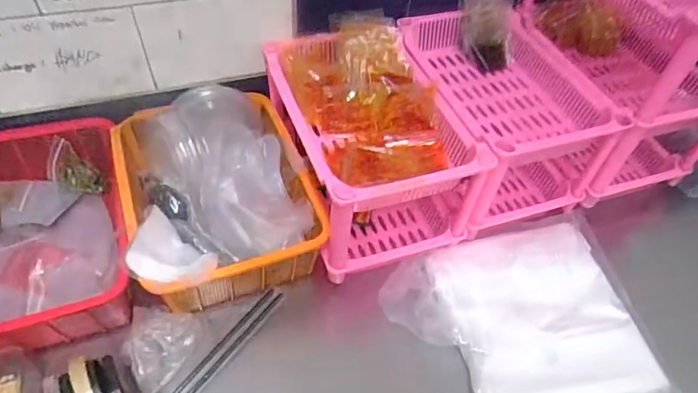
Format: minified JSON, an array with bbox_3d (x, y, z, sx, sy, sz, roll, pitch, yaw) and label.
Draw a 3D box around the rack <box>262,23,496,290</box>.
[{"bbox_3d":[0.020,-0.067,0.677,0.197,0.192,0.298,-14,53,-17],"label":"rack"}]

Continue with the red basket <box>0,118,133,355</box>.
[{"bbox_3d":[-0.391,0.046,0.600,0.230,0.097,0.293,-16,53,-18],"label":"red basket"}]

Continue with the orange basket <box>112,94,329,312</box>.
[{"bbox_3d":[-0.172,-0.008,0.633,0.217,0.113,0.284,-17,53,-18],"label":"orange basket"}]

